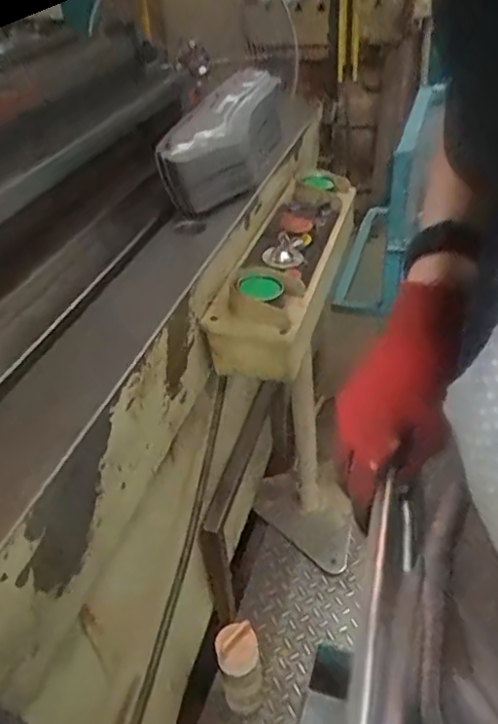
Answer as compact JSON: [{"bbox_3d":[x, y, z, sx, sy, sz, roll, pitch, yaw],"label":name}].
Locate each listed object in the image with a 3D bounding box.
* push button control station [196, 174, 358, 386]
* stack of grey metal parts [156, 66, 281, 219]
[{"bbox_3d":[0.080,-0.204,1.049,0.153,0.098,0.642,8,40,17],"label":"push button control station"},{"bbox_3d":[-0.037,-0.420,1.081,0.129,0.129,0.454,5,39,14],"label":"stack of grey metal parts"}]

